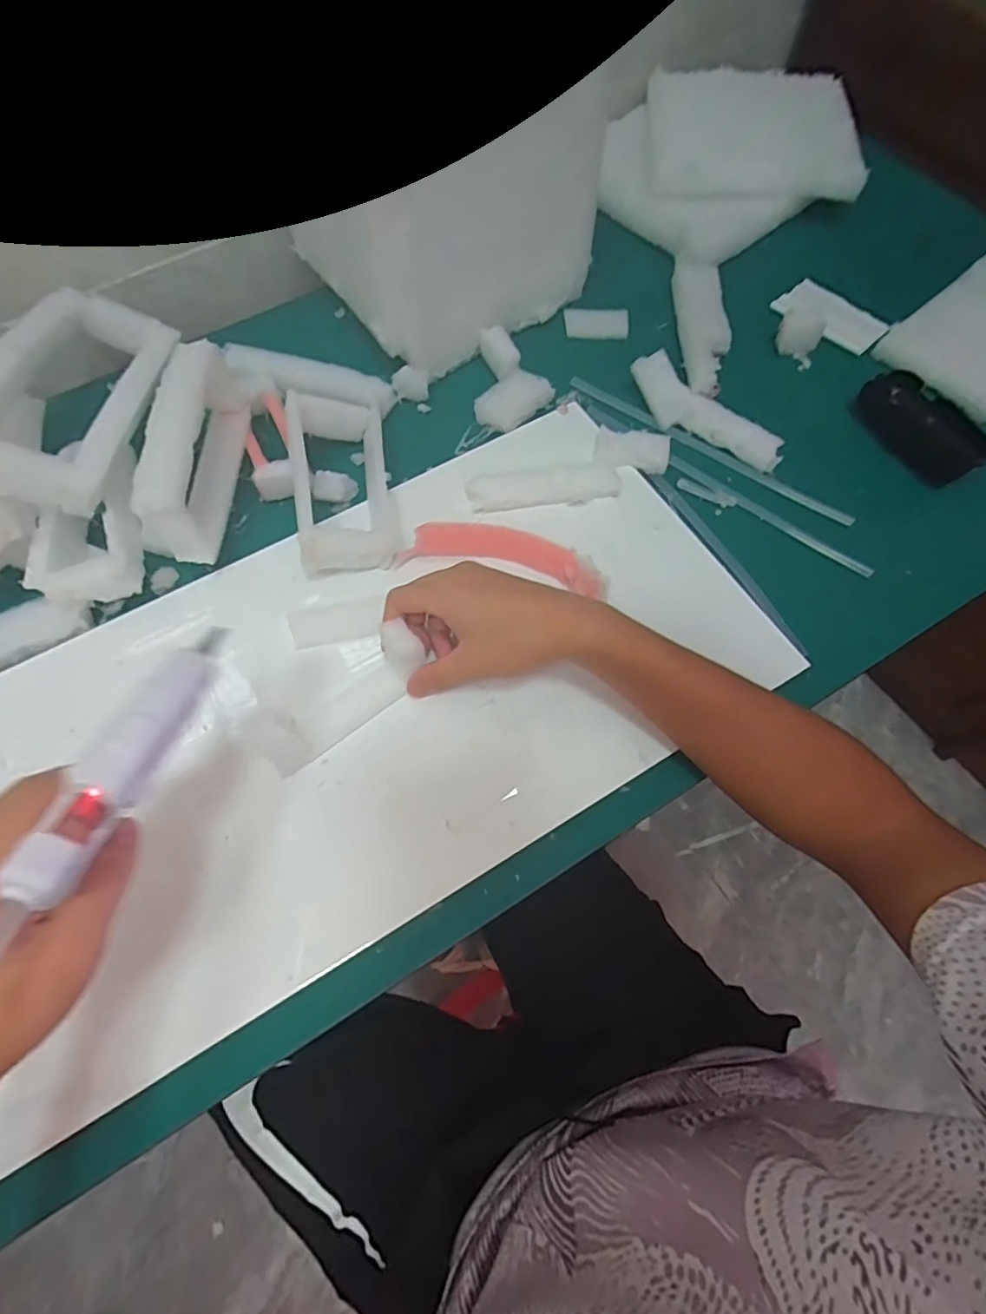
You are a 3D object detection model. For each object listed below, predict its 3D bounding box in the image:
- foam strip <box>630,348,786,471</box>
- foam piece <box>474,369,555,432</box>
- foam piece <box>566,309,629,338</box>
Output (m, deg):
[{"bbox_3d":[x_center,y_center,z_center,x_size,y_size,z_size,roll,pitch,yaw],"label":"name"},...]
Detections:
[{"bbox_3d":[0.180,-0.208,0.497,0.143,0.027,0.041,37,72,15],"label":"foam strip"},{"bbox_3d":[0.017,-0.225,0.515,0.043,0.020,0.062,41,74,17],"label":"foam piece"},{"bbox_3d":[0.100,-0.324,0.562,0.060,0.004,0.041,5,67,3],"label":"foam piece"}]

